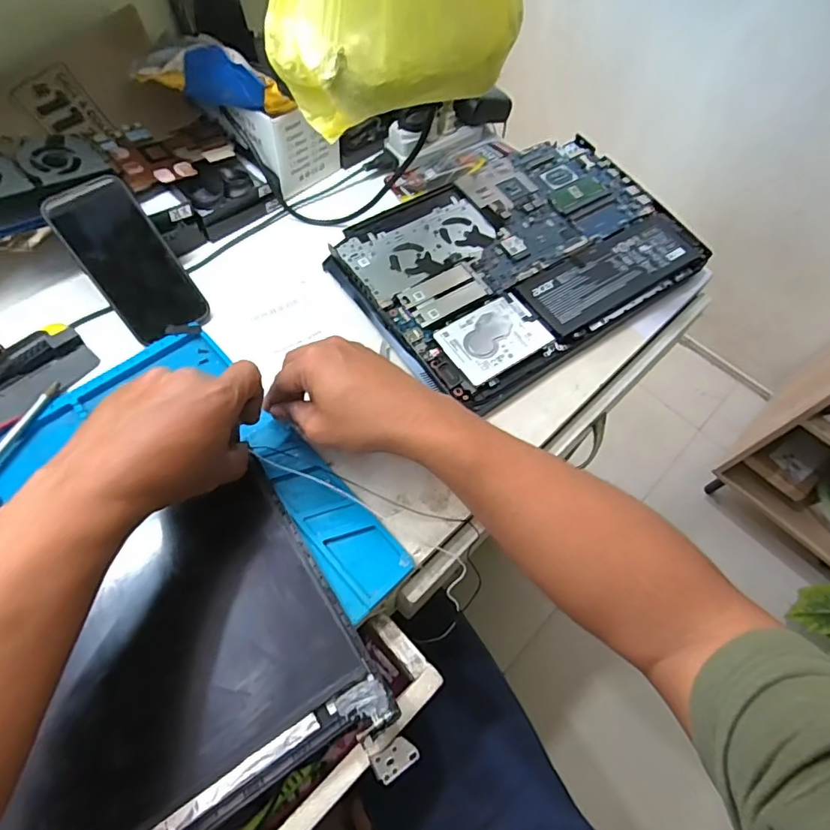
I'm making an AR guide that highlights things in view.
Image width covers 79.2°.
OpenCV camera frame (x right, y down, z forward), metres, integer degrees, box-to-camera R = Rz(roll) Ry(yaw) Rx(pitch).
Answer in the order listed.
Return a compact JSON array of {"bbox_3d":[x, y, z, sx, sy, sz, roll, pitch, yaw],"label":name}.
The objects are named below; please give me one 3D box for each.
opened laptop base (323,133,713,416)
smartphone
[{"bbox_3d":[0.117,-0.180,0.558,0.372,0.030,0.257,-32,67,-19],"label":"opened laptop base"},{"bbox_3d":[-0.267,-0.145,0.471,0.073,0.012,0.147,-38,110,-21],"label":"smartphone"}]

